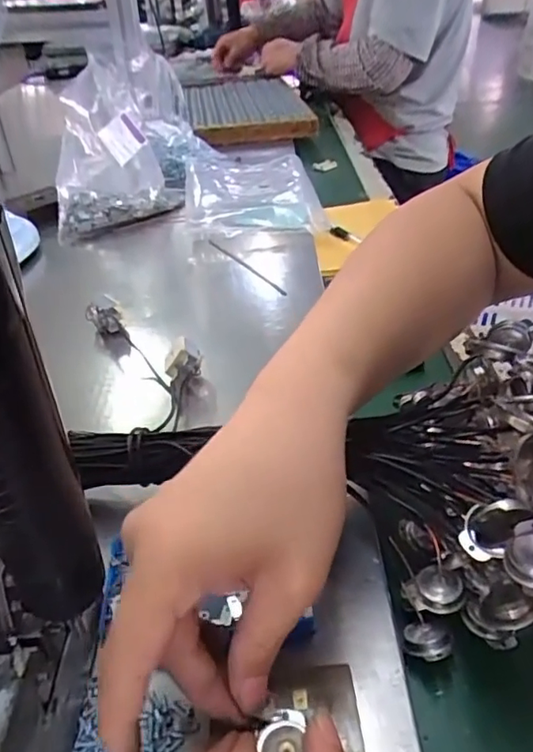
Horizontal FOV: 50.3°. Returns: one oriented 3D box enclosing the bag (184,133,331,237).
[{"bbox_3d":[-0.028,-0.292,0.842,0.182,0.029,0.342,-6,36,-4],"label":"bag"}]

